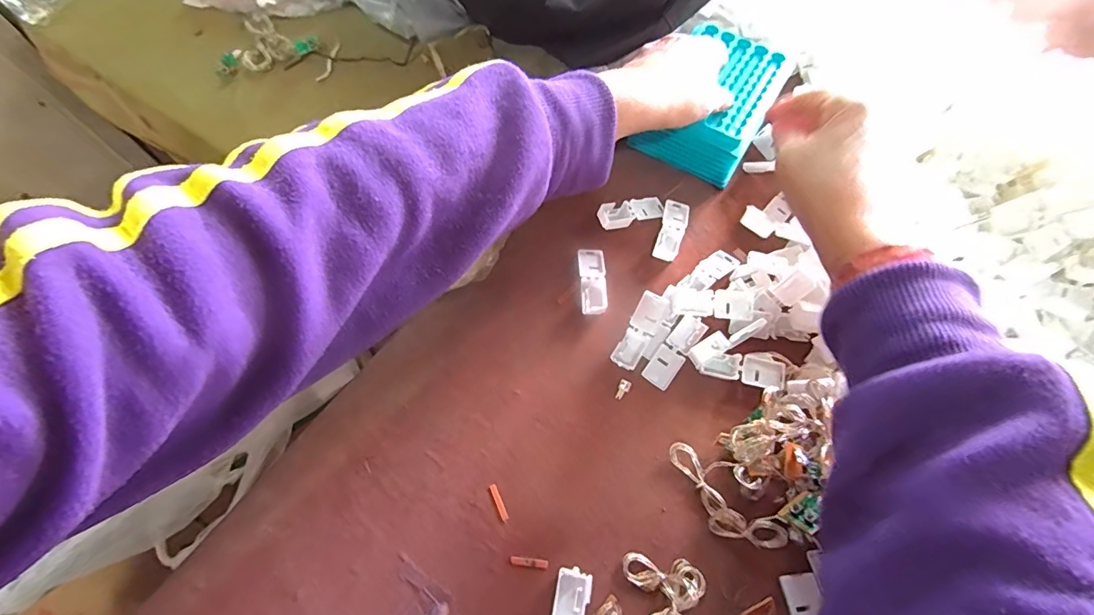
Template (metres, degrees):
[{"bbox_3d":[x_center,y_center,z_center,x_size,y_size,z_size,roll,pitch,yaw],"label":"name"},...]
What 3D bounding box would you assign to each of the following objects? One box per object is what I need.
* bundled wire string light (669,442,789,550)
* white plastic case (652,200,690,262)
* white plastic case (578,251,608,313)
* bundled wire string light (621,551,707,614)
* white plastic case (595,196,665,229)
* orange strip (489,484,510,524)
[{"bbox_3d":[0.107,0.112,0.282,0.031,0.021,0.073,-26,66,-12],"label":"bundled wire string light"},{"bbox_3d":[0.100,-0.063,0.373,0.020,0.006,0.057,16,65,8],"label":"white plastic case"},{"bbox_3d":[0.034,-0.021,0.351,0.020,0.009,0.055,-1,64,0],"label":"white plastic case"},{"bbox_3d":[0.063,0.156,0.261,0.041,0.014,0.045,39,70,18],"label":"bundled wire string light"},{"bbox_3d":[0.069,-0.077,0.377,0.057,0.010,0.022,-20,65,-9],"label":"white plastic case"},{"bbox_3d":[-0.029,0.119,0.285,0.005,0.004,0.023,-24,66,-11],"label":"orange strip"}]

